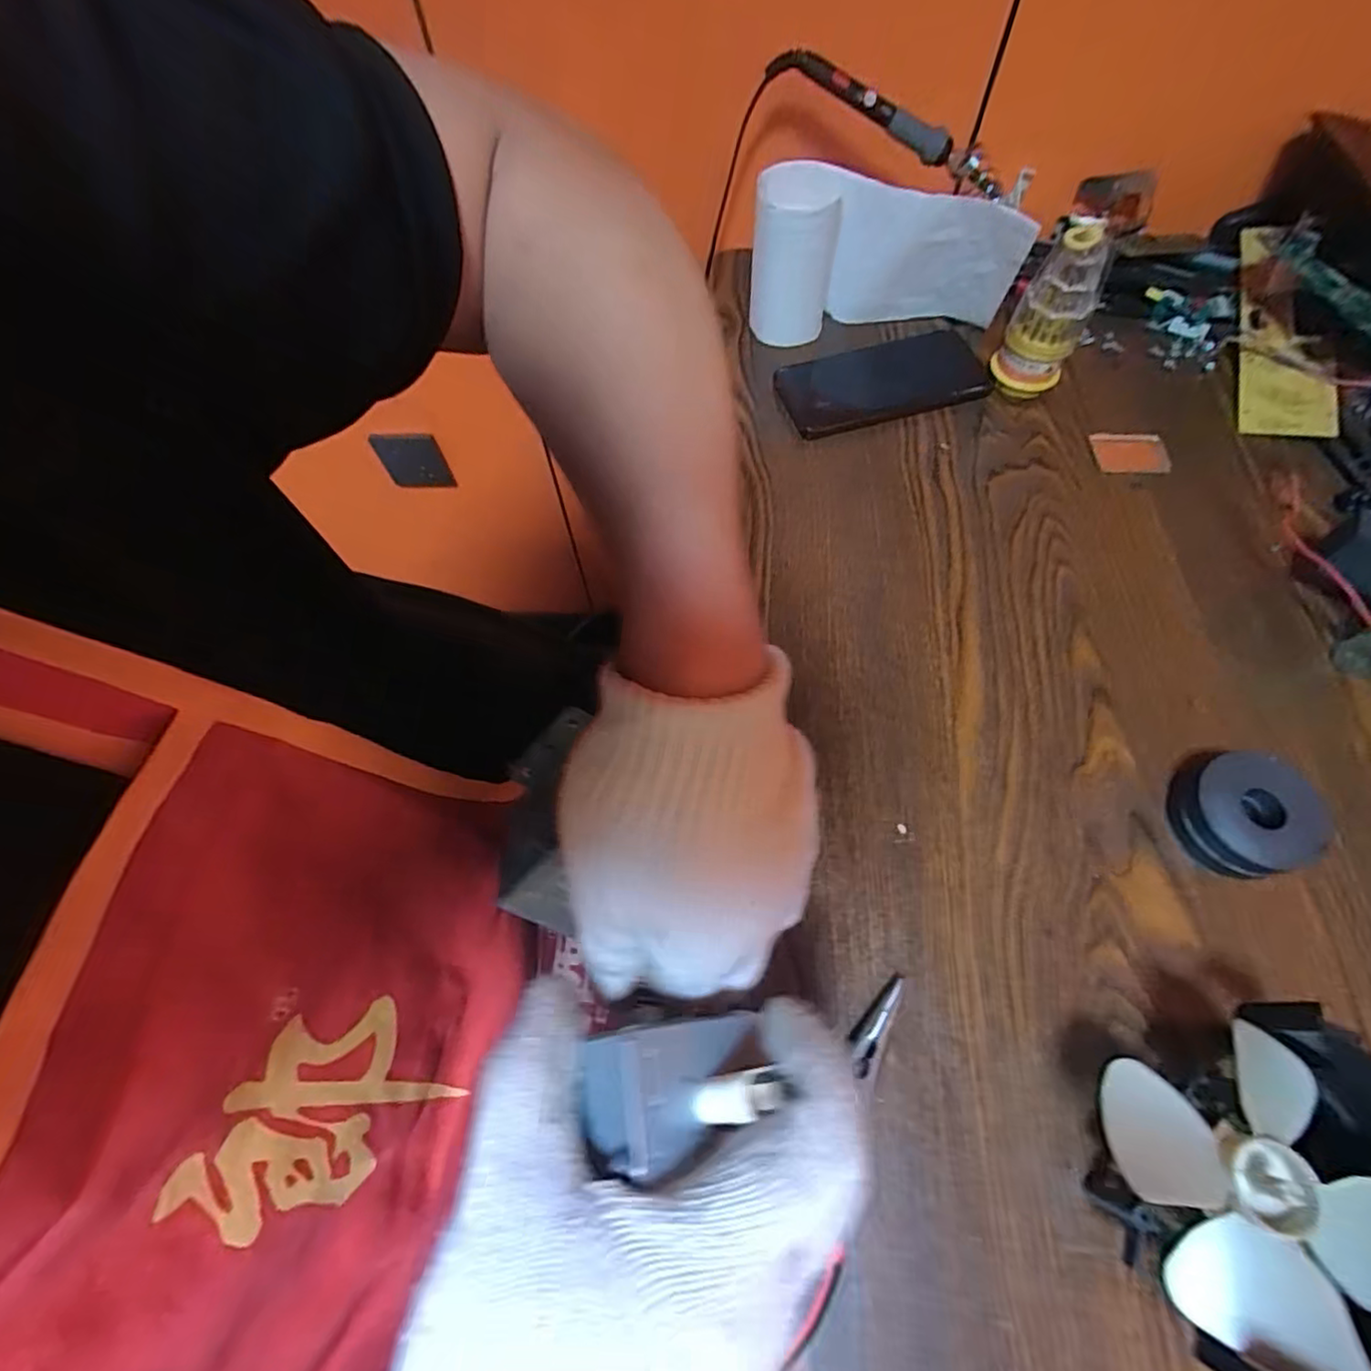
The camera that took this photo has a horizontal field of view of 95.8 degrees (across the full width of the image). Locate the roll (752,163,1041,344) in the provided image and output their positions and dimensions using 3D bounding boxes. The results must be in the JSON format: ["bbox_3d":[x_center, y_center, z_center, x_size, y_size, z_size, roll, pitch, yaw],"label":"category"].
[{"bbox_3d":[0.151,-0.326,0.483,0.195,0.107,0.051,4,65,5],"label":"roll"}]

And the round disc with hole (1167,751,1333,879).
[{"bbox_3d":[0.294,0.066,0.328,0.061,0.030,0.063,-1,64,3],"label":"round disc with hole"}]

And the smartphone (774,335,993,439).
[{"bbox_3d":[0.159,-0.243,0.498,0.158,0.011,0.074,-14,78,-2],"label":"smartphone"}]

